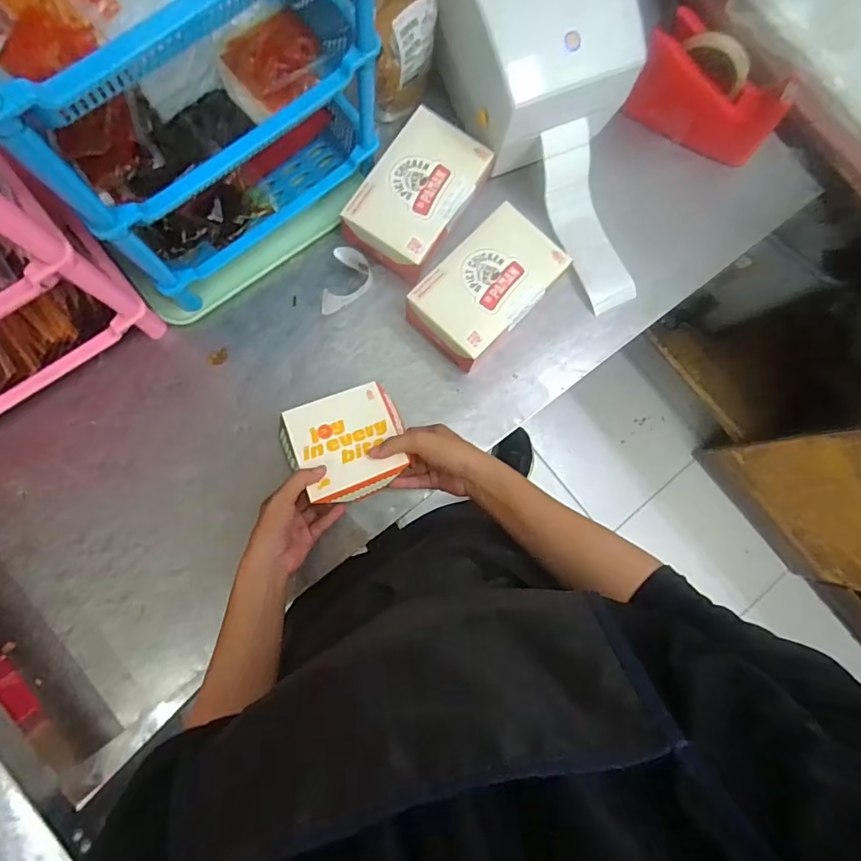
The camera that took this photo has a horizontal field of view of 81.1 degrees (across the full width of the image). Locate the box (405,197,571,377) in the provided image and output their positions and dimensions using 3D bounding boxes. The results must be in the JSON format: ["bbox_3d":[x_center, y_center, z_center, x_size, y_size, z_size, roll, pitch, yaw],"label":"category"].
[{"bbox_3d":[0.064,-0.169,0.611,0.110,0.060,0.187,44,81,2],"label":"box"}]

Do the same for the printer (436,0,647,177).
[{"bbox_3d":[0.116,-0.457,0.582,0.174,0.140,0.202,-24,85,-7],"label":"printer"}]

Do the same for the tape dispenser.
[{"bbox_3d":[0.352,-0.428,0.645,0.180,0.083,0.085,37,81,1],"label":"tape dispenser"}]

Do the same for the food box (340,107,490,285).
[{"bbox_3d":[-0.015,-0.290,0.625,0.116,0.061,0.177,35,81,0],"label":"food box"}]

